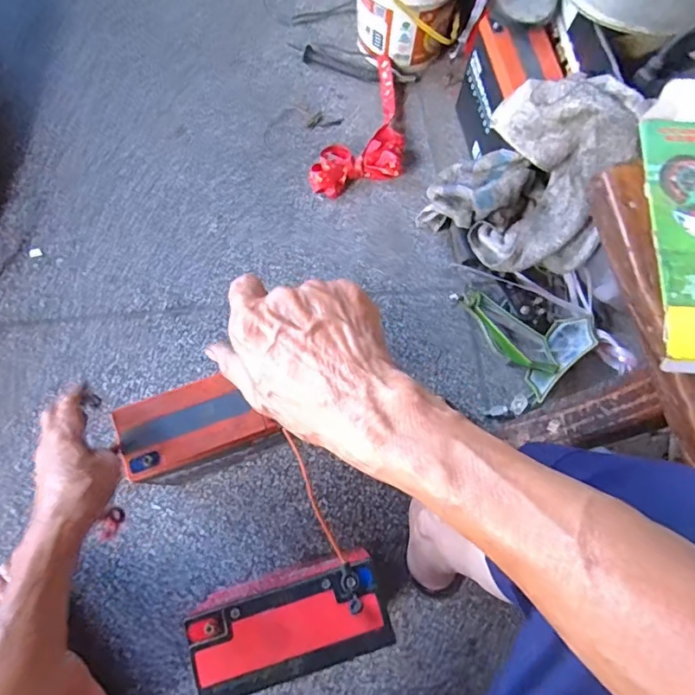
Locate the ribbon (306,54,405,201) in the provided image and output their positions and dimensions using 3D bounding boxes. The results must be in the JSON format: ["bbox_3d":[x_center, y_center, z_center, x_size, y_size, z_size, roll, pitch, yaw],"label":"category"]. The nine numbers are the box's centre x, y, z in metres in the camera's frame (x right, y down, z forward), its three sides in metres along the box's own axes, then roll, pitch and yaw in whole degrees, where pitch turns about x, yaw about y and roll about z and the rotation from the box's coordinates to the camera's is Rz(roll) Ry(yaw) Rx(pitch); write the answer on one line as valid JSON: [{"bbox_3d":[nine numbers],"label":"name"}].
[{"bbox_3d":[0.047,-0.334,0.816,0.121,0.039,0.264,27,73,9],"label":"ribbon"}]

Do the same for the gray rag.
[{"bbox_3d":[0.225,-0.215,0.661,0.223,0.192,0.168,21,72,8],"label":"gray rag"}]

